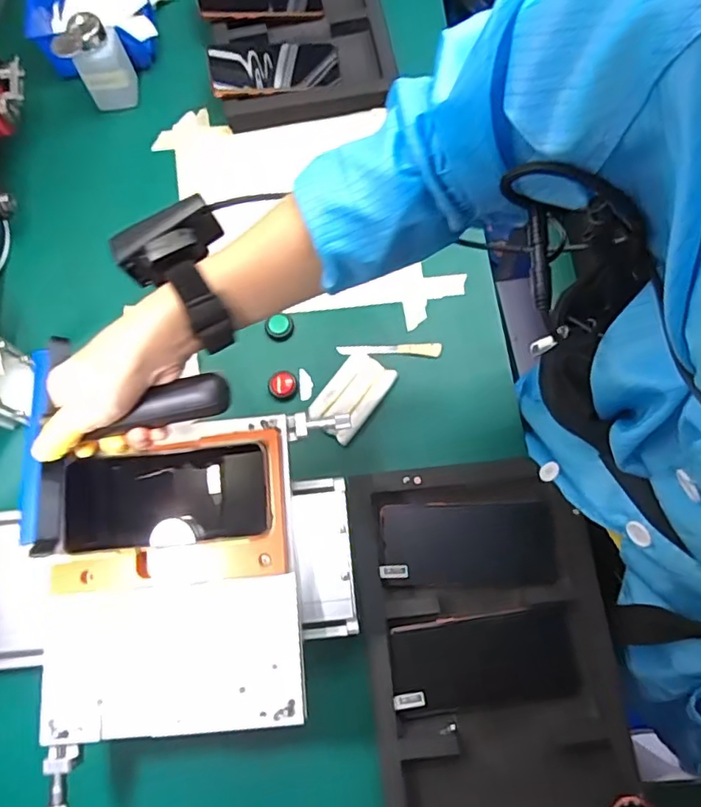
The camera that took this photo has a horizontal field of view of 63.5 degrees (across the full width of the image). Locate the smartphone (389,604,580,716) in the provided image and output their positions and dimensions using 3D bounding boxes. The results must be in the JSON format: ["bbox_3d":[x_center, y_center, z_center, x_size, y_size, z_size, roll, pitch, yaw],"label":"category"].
[{"bbox_3d":[0.122,0.236,0.521,0.165,0.015,0.079,-7,72,-1],"label":"smartphone"}]

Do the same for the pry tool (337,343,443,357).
[{"bbox_3d":[0.044,-0.061,0.633,0.114,0.007,0.015,2,72,2],"label":"pry tool"}]

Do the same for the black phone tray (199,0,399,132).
[{"bbox_3d":[-0.090,-0.591,0.768,0.236,0.069,0.459,-9,72,-1],"label":"black phone tray"}]

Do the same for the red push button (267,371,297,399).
[{"bbox_3d":[-0.075,-0.020,0.624,0.030,0.008,0.031,-14,72,-3],"label":"red push button"}]

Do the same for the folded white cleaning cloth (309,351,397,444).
[{"bbox_3d":[0.002,-0.009,0.613,0.056,0.016,0.096,35,76,12],"label":"folded white cleaning cloth"}]

